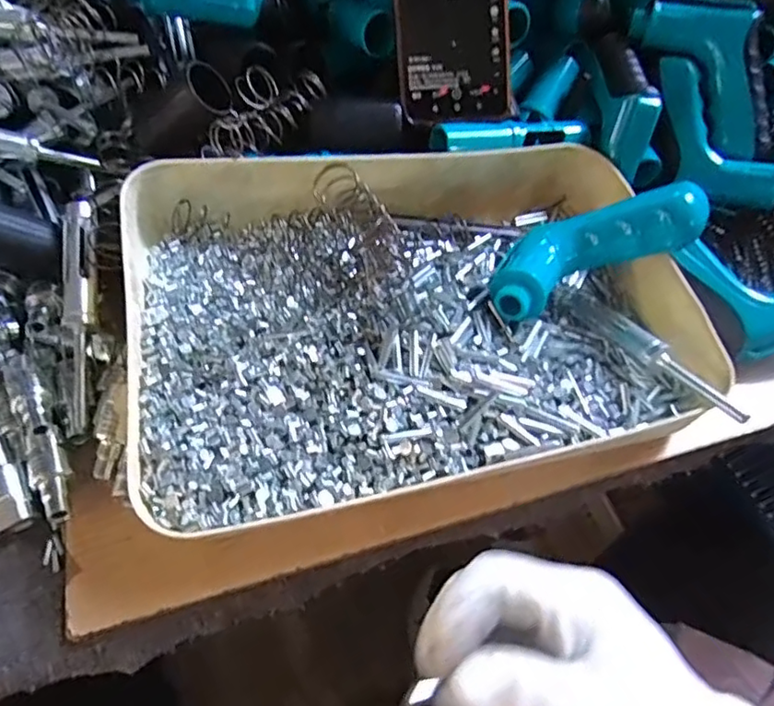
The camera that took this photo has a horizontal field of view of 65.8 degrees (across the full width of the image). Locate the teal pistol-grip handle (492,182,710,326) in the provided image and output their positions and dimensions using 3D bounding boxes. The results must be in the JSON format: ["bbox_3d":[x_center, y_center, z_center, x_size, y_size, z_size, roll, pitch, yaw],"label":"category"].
[{"bbox_3d":[0.123,-0.065,0.356,0.135,0.029,0.053,-24,57,-2],"label":"teal pistol-grip handle"}]

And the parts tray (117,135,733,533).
[{"bbox_3d":[0.017,-0.035,0.361,0.323,0.054,0.243,-8,54,-10],"label":"parts tray"}]

